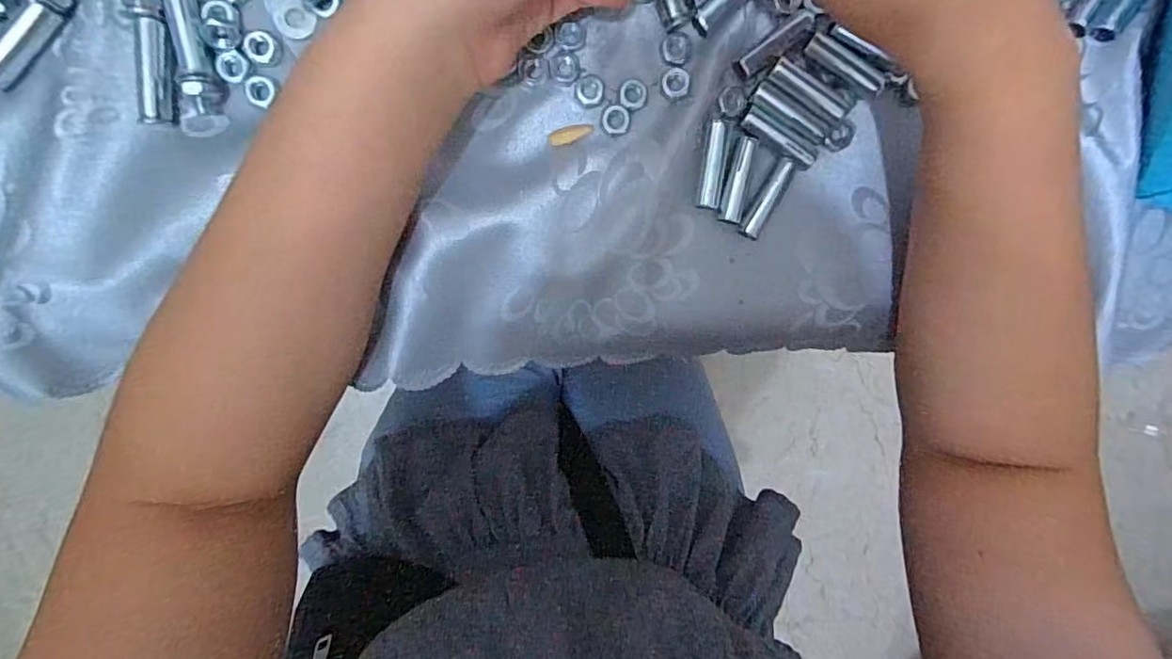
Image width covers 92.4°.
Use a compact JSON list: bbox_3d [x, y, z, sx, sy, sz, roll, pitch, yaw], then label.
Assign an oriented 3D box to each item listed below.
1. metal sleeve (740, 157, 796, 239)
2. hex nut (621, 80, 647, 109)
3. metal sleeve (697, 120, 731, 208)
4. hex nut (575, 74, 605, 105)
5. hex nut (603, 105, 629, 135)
[{"bbox_3d":[0.086,-0.061,0.264,0.009,0.007,0.039,31,93,-8],"label":"metal sleeve"},{"bbox_3d":[0.022,-0.107,0.255,0.012,0.004,0.012,1,97,-6],"label":"hex nut"},{"bbox_3d":[0.059,-0.076,0.260,0.010,0.006,0.039,6,96,-6],"label":"metal sleeve"},{"bbox_3d":[0.002,-0.109,0.255,0.013,0.004,0.014,21,94,-8],"label":"hex nut"},{"bbox_3d":[0.014,-0.096,0.256,0.012,0.004,0.012,-2,97,-6],"label":"hex nut"}]

